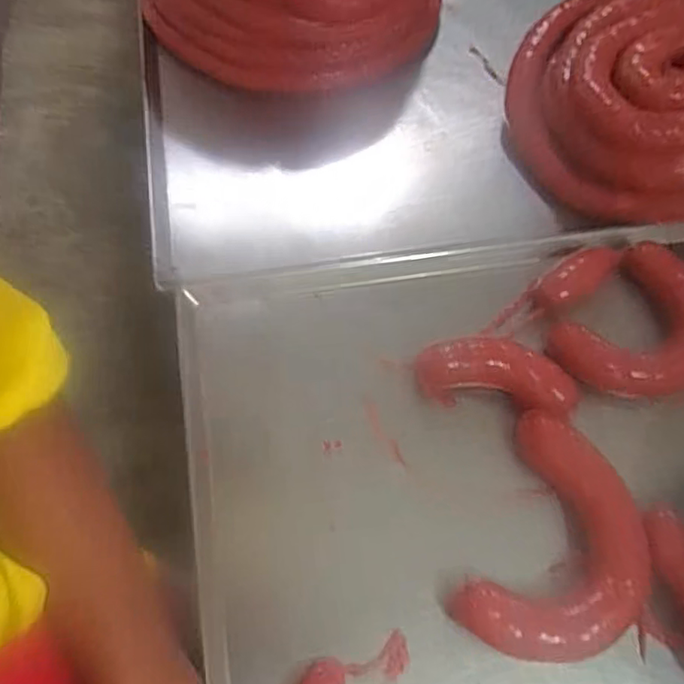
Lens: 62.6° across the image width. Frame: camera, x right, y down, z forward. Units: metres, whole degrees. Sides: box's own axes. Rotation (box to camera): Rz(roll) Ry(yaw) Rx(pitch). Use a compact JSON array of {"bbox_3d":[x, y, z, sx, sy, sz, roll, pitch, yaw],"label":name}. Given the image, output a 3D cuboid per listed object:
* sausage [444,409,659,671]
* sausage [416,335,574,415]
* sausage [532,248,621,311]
[{"bbox_3d":[0.165,0.156,0.424,0.121,0.038,0.170,27,67,11],"label":"sausage"},{"bbox_3d":[0.131,0.029,0.475,0.133,0.034,0.052,8,65,2],"label":"sausage"},{"bbox_3d":[0.224,-0.061,0.528,0.092,0.029,0.034,-32,69,-15],"label":"sausage"}]

